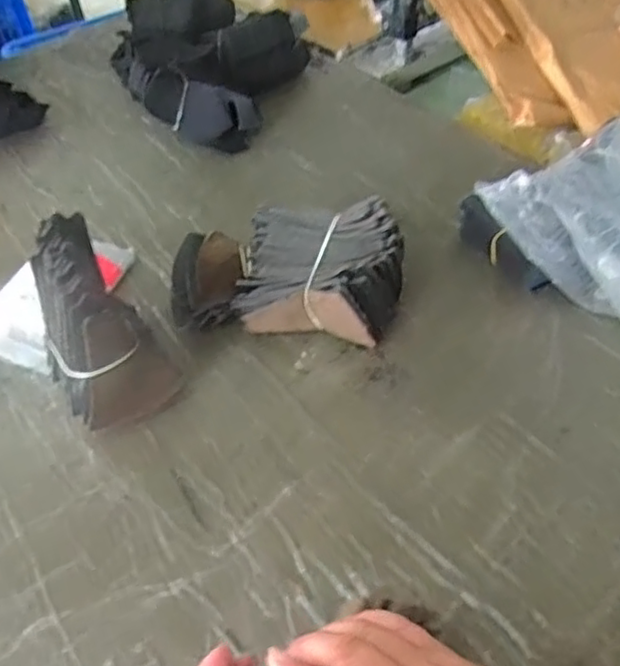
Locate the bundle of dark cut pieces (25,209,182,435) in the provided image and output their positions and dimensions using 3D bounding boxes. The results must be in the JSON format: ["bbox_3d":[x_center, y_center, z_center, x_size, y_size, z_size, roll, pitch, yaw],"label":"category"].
[{"bbox_3d":[-0.182,-0.019,0.561,0.088,0.144,0.145,-19,49,-12],"label":"bundle of dark cut pieces"}]

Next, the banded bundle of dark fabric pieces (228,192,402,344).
[{"bbox_3d":[0.009,-0.056,0.612,0.156,0.095,0.114,11,49,15],"label":"banded bundle of dark fabric pieces"}]

